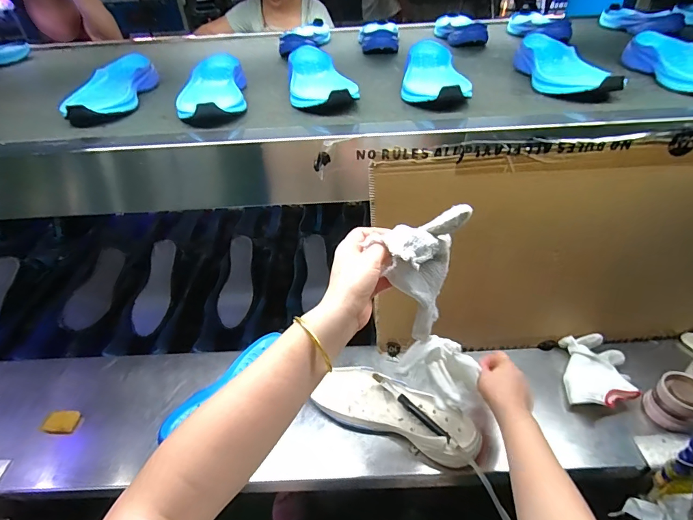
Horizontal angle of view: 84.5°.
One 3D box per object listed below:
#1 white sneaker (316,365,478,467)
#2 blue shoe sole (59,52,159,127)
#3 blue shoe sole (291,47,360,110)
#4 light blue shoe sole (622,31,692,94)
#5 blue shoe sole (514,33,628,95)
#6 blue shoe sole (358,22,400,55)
[{"bbox_3d":[0.072,0.244,0.616,0.274,0.059,0.102,18,43,23],"label":"white sneaker"},{"bbox_3d":[-0.382,-0.280,0.620,0.086,0.050,0.228,-7,39,-6],"label":"blue shoe sole"},{"bbox_3d":[-0.045,-0.297,0.619,0.093,0.046,0.228,-6,39,-5],"label":"blue shoe sole"},{"bbox_3d":[0.518,-0.299,0.581,0.079,0.042,0.239,-1,39,2],"label":"light blue shoe sole"},{"bbox_3d":[0.335,-0.306,0.603,0.082,0.045,0.258,0,39,3],"label":"blue shoe sole"},{"bbox_3d":[0.078,-0.534,0.892,0.090,0.052,0.251,3,39,6],"label":"blue shoe sole"}]

